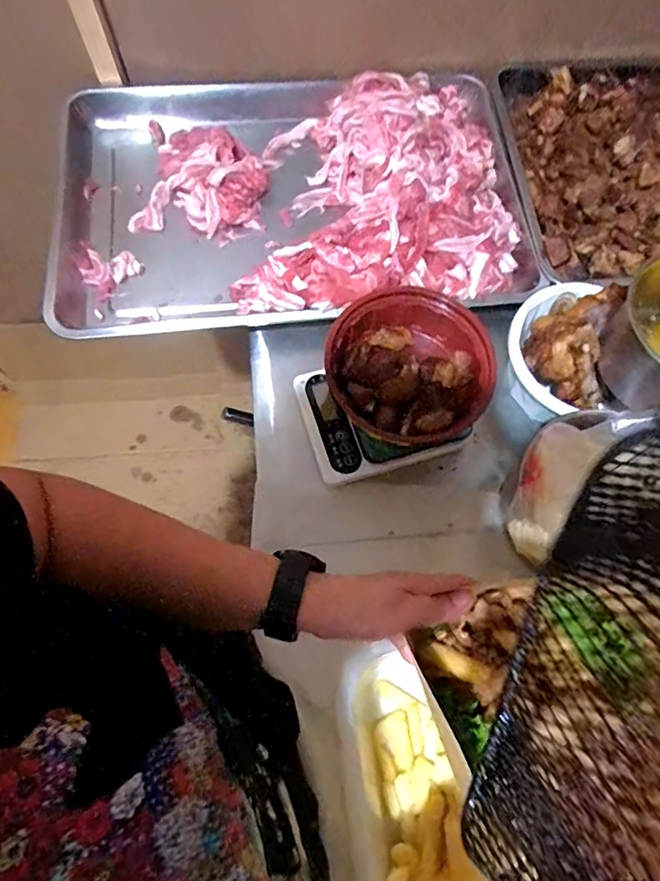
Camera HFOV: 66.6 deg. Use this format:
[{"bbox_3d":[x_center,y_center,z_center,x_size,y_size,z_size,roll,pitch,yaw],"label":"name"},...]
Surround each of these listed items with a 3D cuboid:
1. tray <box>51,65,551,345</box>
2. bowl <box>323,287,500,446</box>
[{"bbox_3d":[-0.054,-0.331,0.647,0.618,0.122,0.396,-5,70,-4],"label":"tray"},{"bbox_3d":[0.092,-0.092,0.551,0.171,0.050,0.190,26,71,7],"label":"bowl"}]

